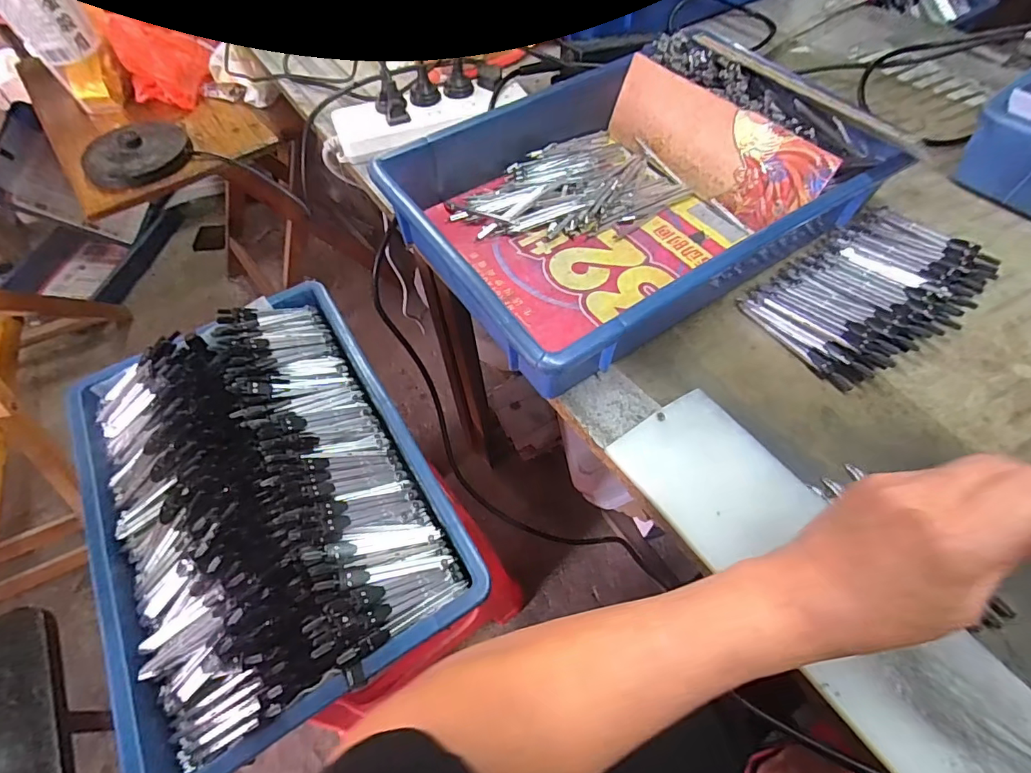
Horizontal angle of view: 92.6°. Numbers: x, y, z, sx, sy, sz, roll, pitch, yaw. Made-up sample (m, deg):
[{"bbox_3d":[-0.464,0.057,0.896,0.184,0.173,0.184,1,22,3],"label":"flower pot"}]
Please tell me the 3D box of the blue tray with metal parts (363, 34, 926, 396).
[{"bbox_3d":[0.113,-0.197,0.462,0.417,0.076,0.284,-30,63,-15],"label":"blue tray with metal parts"}]

